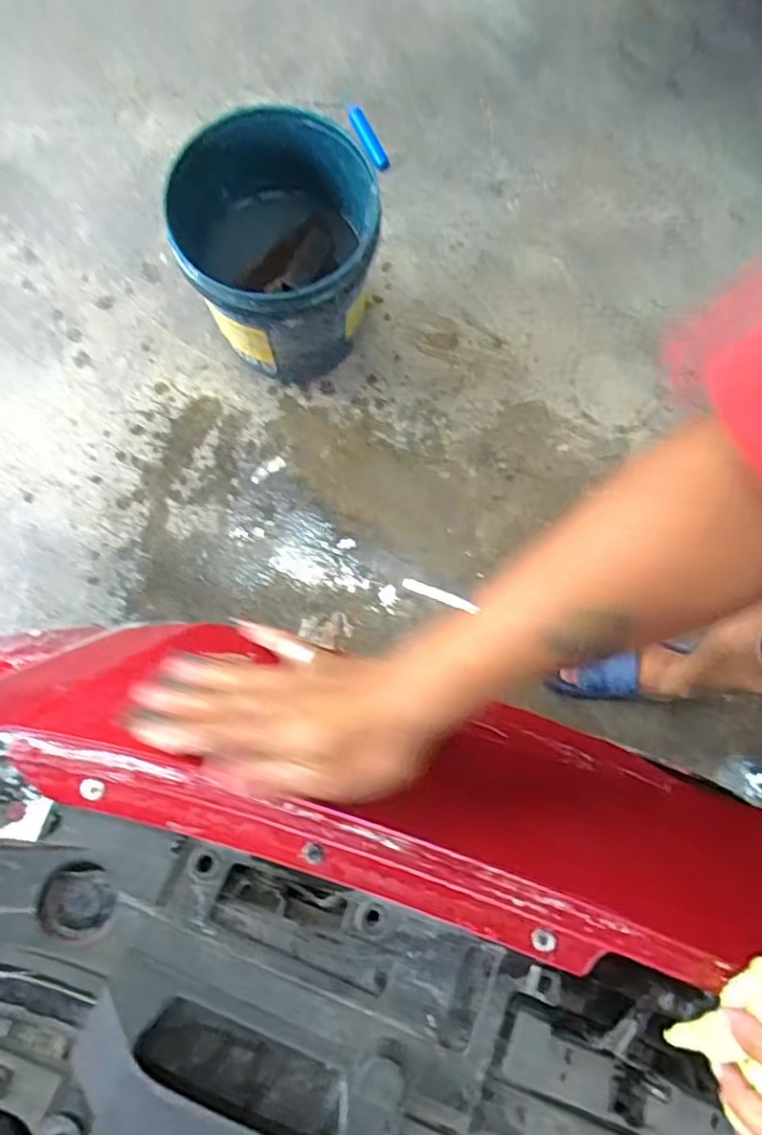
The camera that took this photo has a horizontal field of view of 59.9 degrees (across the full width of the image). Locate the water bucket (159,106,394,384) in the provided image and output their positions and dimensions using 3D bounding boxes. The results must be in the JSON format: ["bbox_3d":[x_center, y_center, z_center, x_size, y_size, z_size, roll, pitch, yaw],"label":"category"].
[{"bbox_3d":[-0.160,-0.480,1.089,0.306,0.343,0.284,0,81,-2],"label":"water bucket"}]

